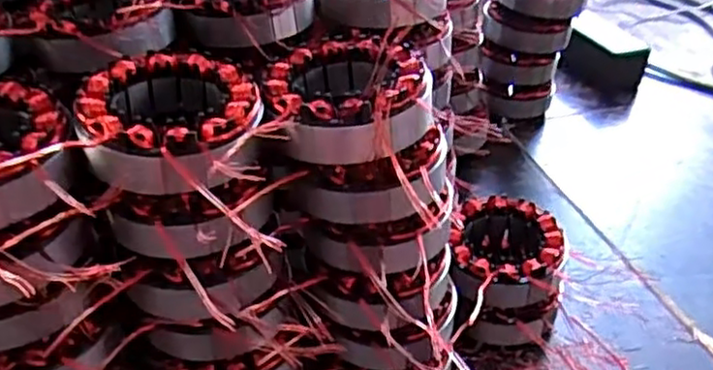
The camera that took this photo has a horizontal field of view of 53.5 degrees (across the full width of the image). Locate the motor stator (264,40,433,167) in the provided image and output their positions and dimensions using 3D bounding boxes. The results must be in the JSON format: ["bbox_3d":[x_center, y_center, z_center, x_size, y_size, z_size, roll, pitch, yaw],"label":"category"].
[{"bbox_3d":[-0.004,-0.045,0.366,0.078,0.031,0.093,-1,37,-5],"label":"motor stator"}]

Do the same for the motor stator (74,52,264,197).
[{"bbox_3d":[-0.089,-0.027,0.343,0.085,0.032,0.100,-1,37,-6],"label":"motor stator"}]

